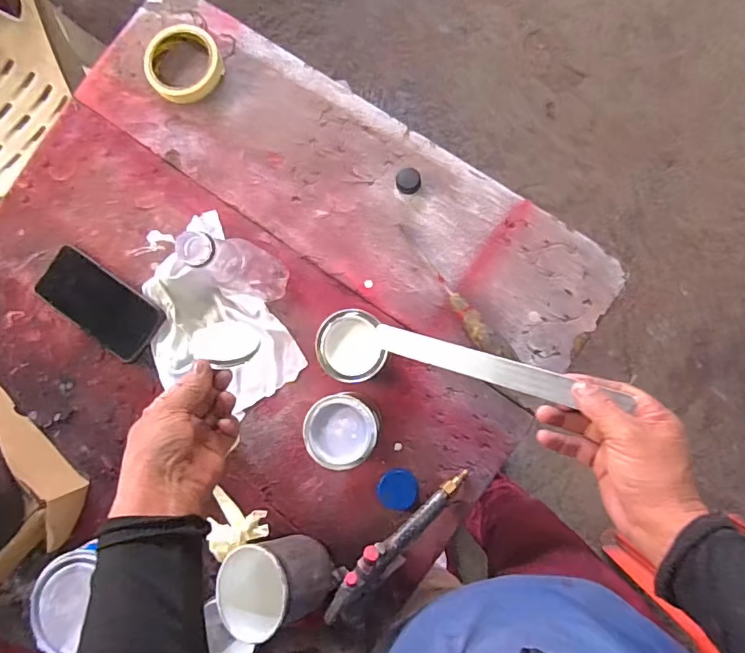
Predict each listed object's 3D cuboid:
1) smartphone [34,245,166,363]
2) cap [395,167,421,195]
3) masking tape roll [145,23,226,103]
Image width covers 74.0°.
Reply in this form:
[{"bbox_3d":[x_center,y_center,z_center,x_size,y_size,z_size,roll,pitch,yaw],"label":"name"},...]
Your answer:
[{"bbox_3d":[-0.341,-0.028,0.617,0.162,0.009,0.080,33,100,6],"label":"smartphone"},{"bbox_3d":[0.043,-0.175,0.593,0.031,0.016,0.028,23,87,7],"label":"cap"},{"bbox_3d":[-0.245,-0.337,0.629,0.108,0.020,0.093,38,89,8],"label":"masking tape roll"}]

